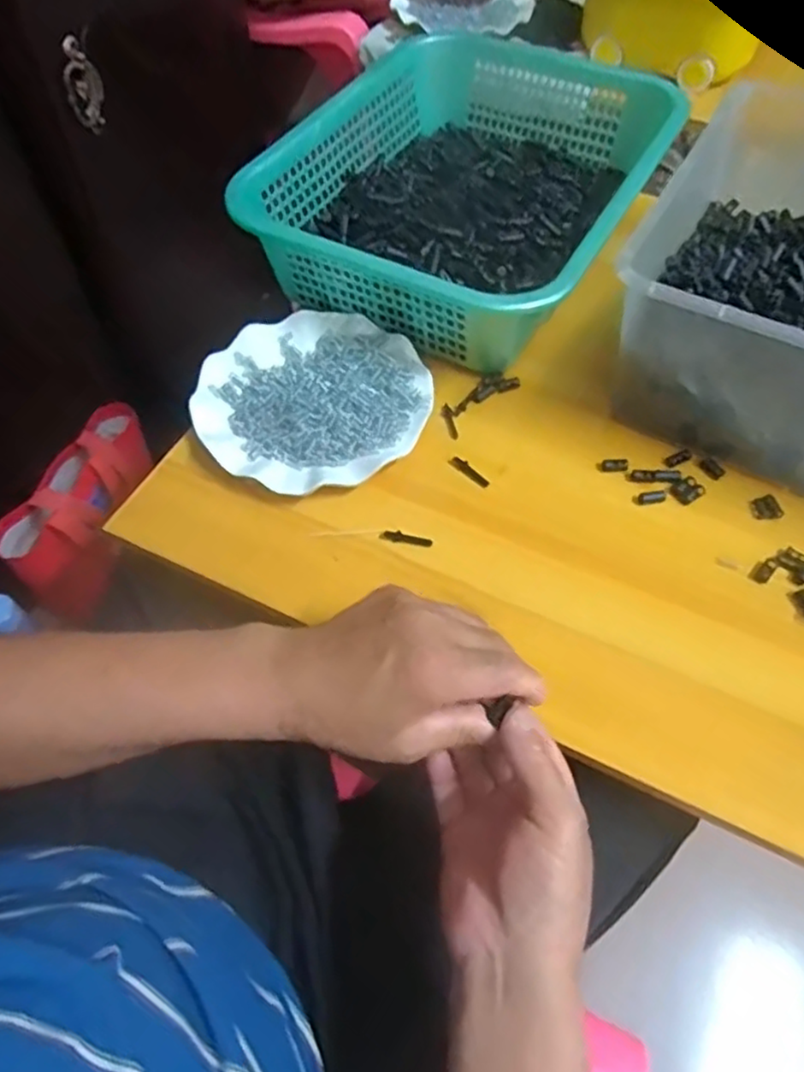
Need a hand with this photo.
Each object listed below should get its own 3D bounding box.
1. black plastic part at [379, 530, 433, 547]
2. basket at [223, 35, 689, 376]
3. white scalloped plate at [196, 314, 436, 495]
[{"bbox_3d":[0.003,0.001,0.494,0.037,0.004,0.008,8,58,5],"label":"black plastic part"},{"bbox_3d":[0.068,-0.333,0.637,0.288,0.078,0.381,26,61,15],"label":"basket"},{"bbox_3d":[-0.072,-0.109,0.549,0.176,0.022,0.172,0,57,-1],"label":"white scalloped plate"}]

